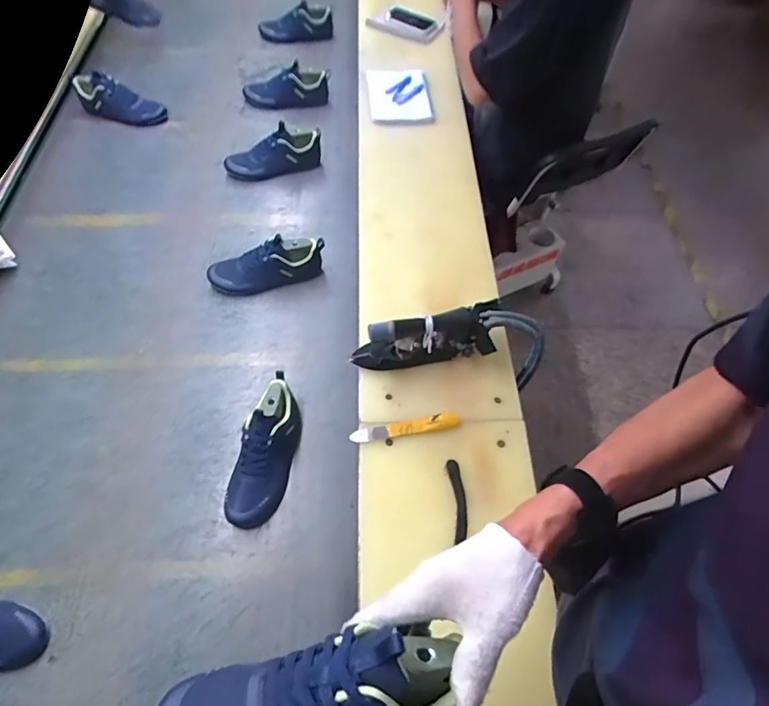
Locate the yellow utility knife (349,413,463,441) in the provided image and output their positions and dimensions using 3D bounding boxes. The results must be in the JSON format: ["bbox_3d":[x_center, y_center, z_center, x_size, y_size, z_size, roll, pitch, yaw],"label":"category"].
[{"bbox_3d":[0.035,0.120,0.729,0.173,0.022,0.026,-9,62,-7],"label":"yellow utility knife"}]

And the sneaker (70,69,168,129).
[{"bbox_3d":[-0.713,-0.670,1.206,0.254,0.082,0.073,19,60,-5],"label":"sneaker"}]

